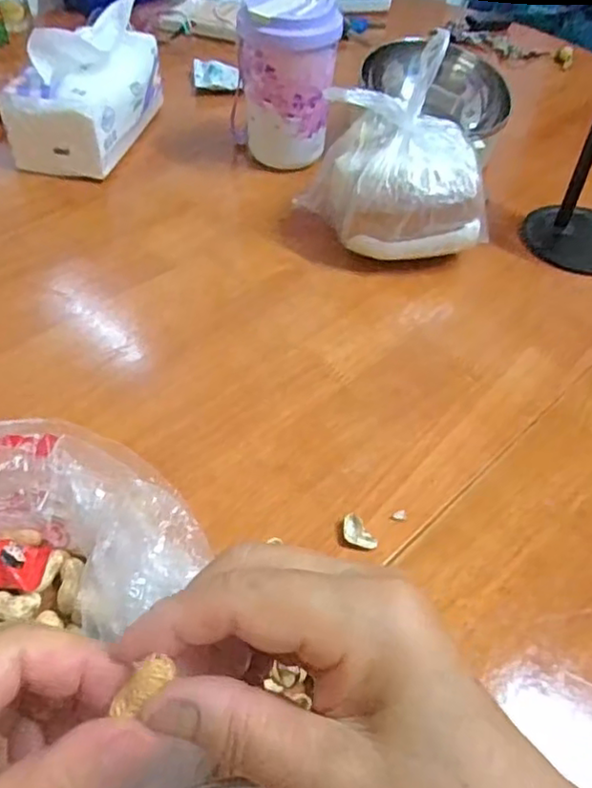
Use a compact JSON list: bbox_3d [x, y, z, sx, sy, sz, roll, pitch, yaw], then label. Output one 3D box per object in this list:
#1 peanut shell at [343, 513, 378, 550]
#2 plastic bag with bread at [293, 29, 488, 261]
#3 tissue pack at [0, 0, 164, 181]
[{"bbox_3d":[0.034,0.078,0.351,0.014,0.005,0.022,-27,55,-24],"label":"peanut shell"},{"bbox_3d":[0.075,-0.164,0.489,0.121,0.114,0.106,-12,50,-13],"label":"plastic bag with bread"},{"bbox_3d":[-0.193,-0.286,0.592,0.088,0.104,0.165,14,49,9],"label":"tissue pack"}]

